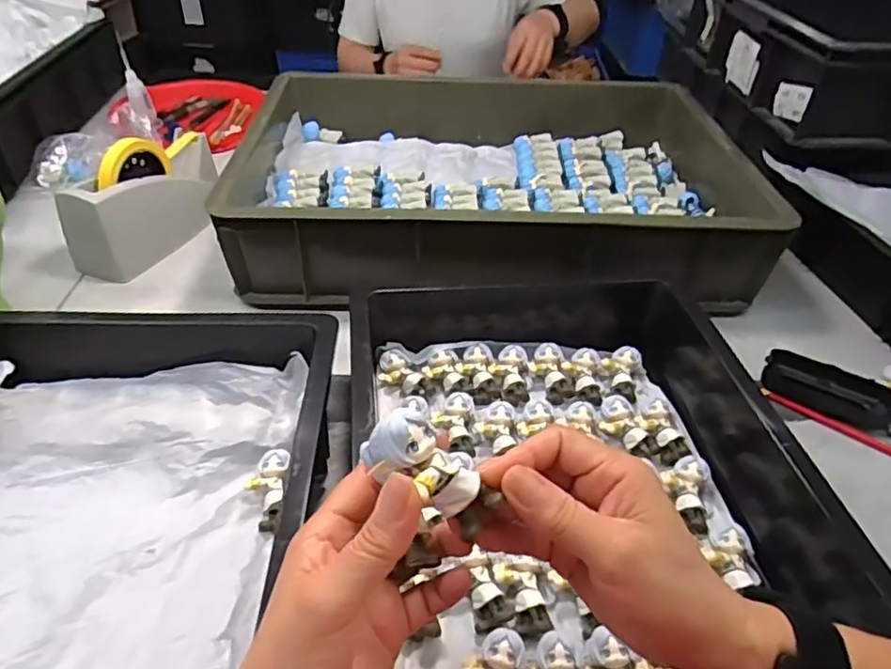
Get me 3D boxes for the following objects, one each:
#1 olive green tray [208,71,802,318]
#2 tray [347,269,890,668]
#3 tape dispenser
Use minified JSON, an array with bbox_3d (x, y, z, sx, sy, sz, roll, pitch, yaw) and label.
[{"bbox_3d":[0.053,-0.205,0.775,0.573,0.112,0.418,0,40,-3],"label":"olive green tray"},{"bbox_3d":[0.100,0.103,0.449,0.332,0.085,0.484,-2,41,-6],"label":"tray"},{"bbox_3d":[-0.337,-0.158,0.718,0.094,0.111,0.196,22,44,21],"label":"tape dispenser"}]

